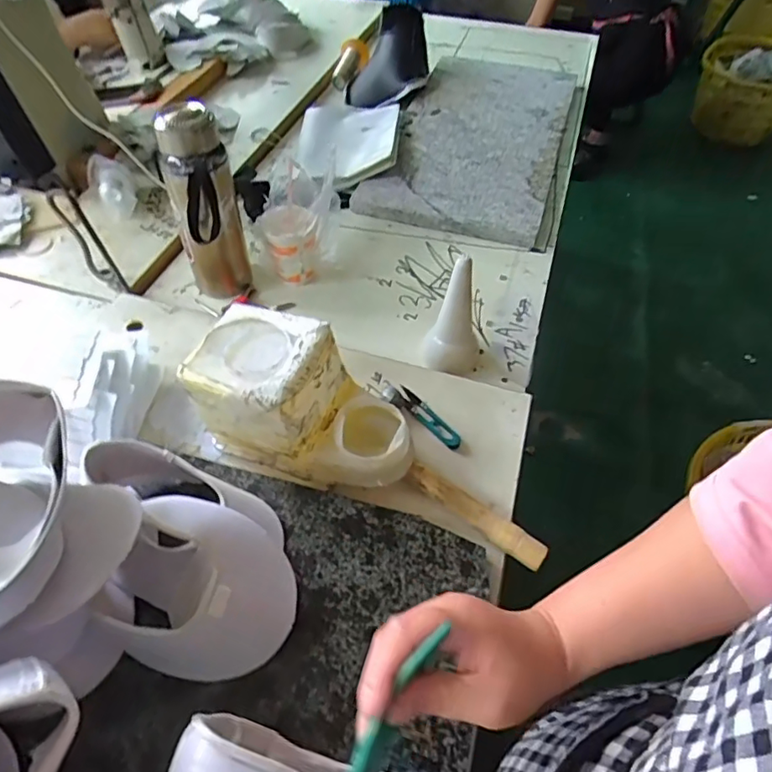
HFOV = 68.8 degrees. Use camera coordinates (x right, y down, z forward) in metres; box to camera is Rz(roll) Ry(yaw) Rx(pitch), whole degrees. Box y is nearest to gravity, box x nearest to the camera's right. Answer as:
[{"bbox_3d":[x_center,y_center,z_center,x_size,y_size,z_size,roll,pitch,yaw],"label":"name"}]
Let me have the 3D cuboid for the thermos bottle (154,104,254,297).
[{"bbox_3d":[-0.225,-0.216,0.712,0.078,0.232,0.095,-13,52,-12],"label":"thermos bottle"}]

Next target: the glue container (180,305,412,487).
[{"bbox_3d":[-0.077,0.022,0.554,0.205,0.139,0.101,18,52,13],"label":"glue container"}]

